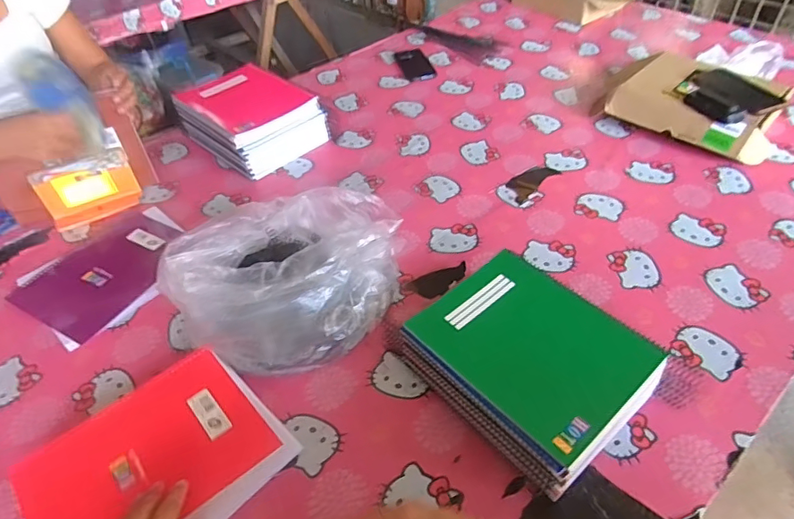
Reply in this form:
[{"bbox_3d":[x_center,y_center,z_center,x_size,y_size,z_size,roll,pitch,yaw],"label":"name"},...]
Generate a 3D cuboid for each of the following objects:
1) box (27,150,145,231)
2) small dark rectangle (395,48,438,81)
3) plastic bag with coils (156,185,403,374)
[{"bbox_3d":[-0.574,-0.136,0.948,0.156,0.109,0.048,-25,35,-21],"label":"box"},{"bbox_3d":[0.048,-0.514,1.339,0.079,0.006,0.172,-13,45,-8],"label":"small dark rectangle"},{"bbox_3d":[-0.144,0.014,0.726,0.234,0.156,0.293,24,52,25],"label":"plastic bag with coils"}]

